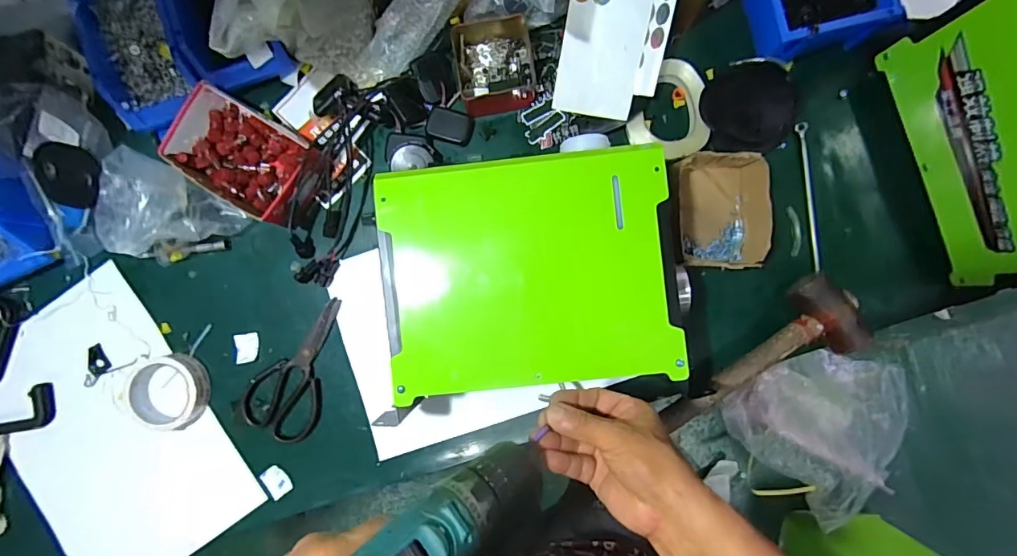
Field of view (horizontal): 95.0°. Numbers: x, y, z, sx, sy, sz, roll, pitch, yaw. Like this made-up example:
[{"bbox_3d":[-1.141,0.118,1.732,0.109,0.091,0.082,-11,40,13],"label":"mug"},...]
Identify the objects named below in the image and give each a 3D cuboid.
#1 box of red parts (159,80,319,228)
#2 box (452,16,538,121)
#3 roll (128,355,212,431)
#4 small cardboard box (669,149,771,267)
[{"bbox_3d":[-0.337,-0.155,0.598,0.189,0.053,0.118,30,89,3],"label":"box of red parts"},{"bbox_3d":[-0.017,-0.278,0.607,0.103,0.040,0.111,-9,88,2],"label":"box"},{"bbox_3d":[-0.445,0.148,0.609,0.096,0.025,0.095,0,88,2],"label":"roll"},{"bbox_3d":[0.255,-0.082,0.576,0.116,0.049,0.142,1,88,2],"label":"small cardboard box"}]

